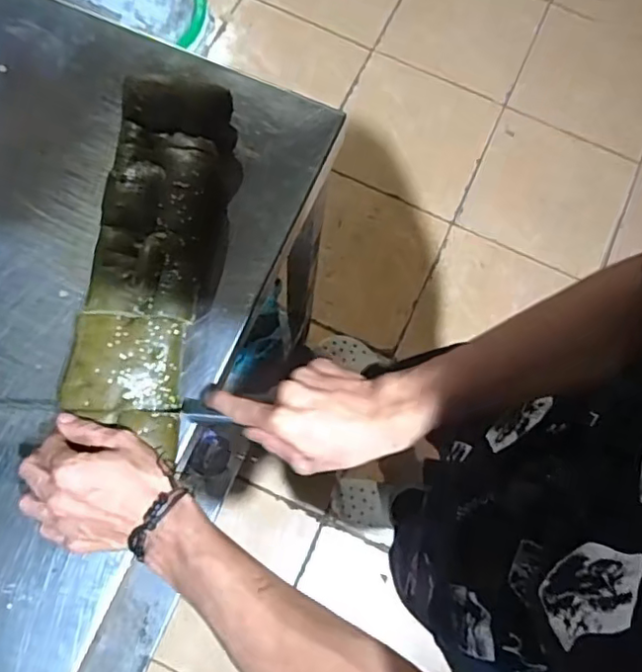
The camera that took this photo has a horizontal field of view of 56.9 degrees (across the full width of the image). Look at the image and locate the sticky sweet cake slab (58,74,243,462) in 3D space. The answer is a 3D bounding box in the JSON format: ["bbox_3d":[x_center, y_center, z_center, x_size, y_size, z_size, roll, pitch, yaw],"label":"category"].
[{"bbox_3d":[-0.147,-0.074,0.539,0.100,0.063,0.321,7,76,0],"label":"sticky sweet cake slab"}]

